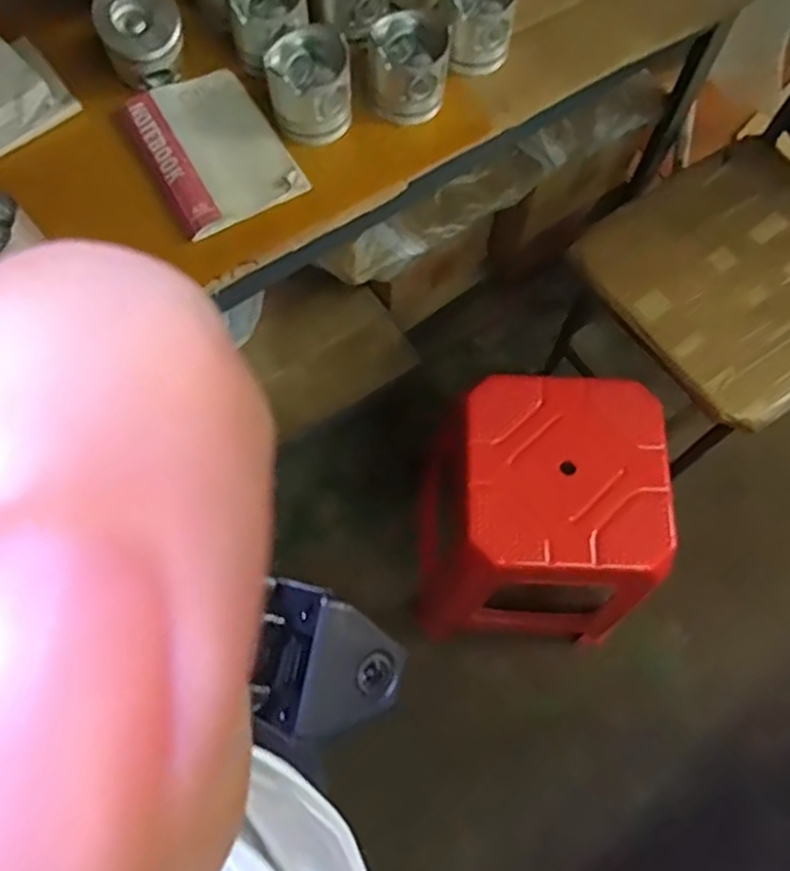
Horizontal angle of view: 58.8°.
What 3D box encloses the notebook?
[{"bbox_3d":[-0.207,-0.324,0.790,0.140,0.025,0.203,-29,72,-11],"label":"notebook"}]

